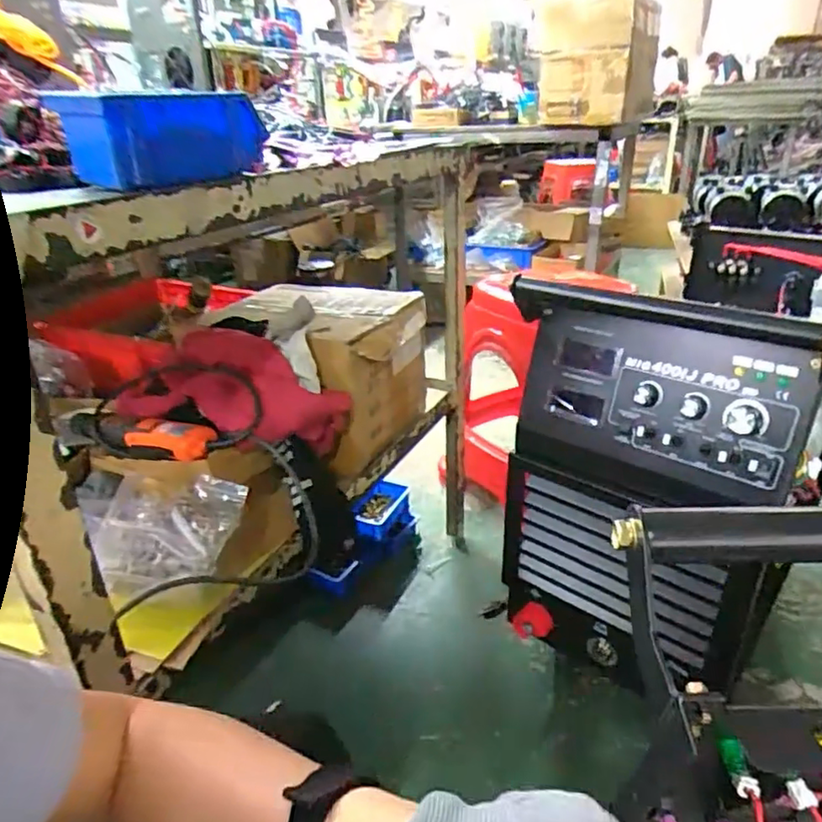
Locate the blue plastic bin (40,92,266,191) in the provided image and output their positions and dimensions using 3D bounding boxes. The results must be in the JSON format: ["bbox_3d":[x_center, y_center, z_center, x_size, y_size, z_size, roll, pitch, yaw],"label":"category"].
[{"bbox_3d":[-0.219,-0.241,0.537,0.086,0.073,0.149,21,34,37],"label":"blue plastic bin"}]

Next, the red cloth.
[{"bbox_3d":[-0.227,-0.020,0.767,0.262,0.127,0.133,9,29,20],"label":"red cloth"}]

